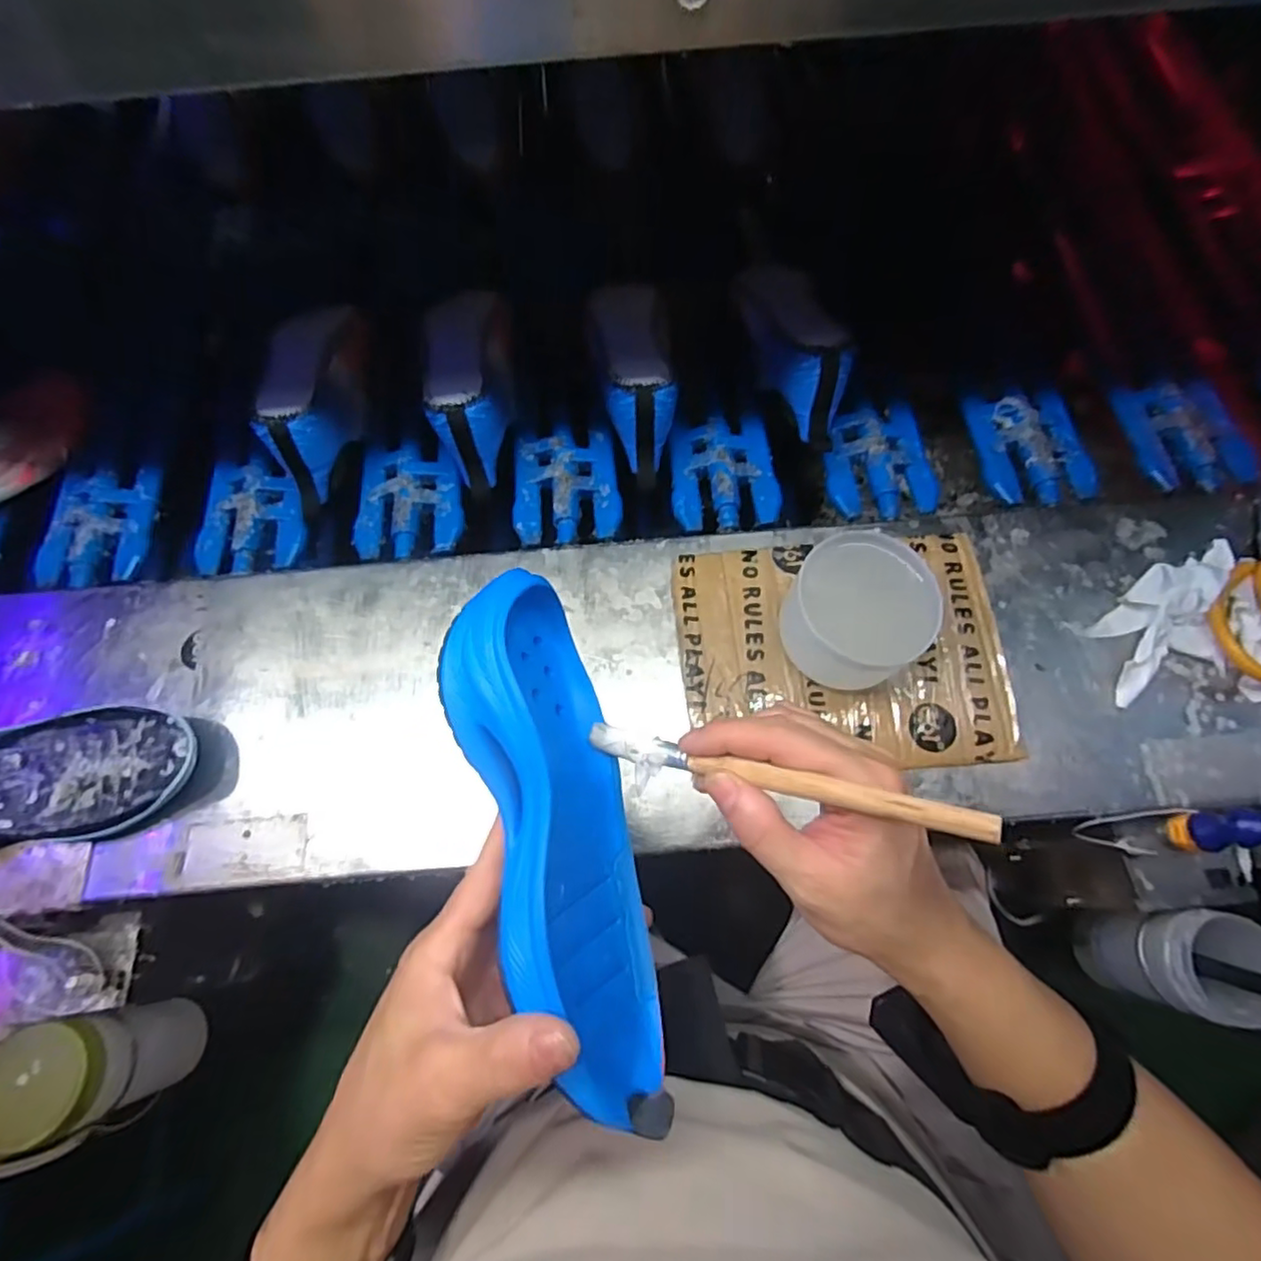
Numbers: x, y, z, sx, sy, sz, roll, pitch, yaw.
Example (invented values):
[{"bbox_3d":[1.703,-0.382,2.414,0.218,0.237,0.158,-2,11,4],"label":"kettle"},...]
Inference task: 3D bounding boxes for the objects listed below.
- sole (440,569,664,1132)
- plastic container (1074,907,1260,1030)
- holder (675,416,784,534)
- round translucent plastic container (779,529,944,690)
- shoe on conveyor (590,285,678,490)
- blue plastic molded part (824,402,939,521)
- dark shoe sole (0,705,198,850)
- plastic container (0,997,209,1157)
[{"bbox_3d":[-0.037,0.093,0.308,0.050,0.091,0.234,-20,76,26],"label":"sole"},{"bbox_3d":[0.423,0.257,0.495,0.073,0.113,0.071,2,71,1],"label":"plastic container"},{"bbox_3d":[0.084,-0.146,0.577,0.094,0.019,0.117,-5,71,-2],"label":"holder"},{"bbox_3d":[0.152,-0.007,0.436,0.088,0.078,0.089,0,71,0],"label":"round translucent plastic container"},{"bbox_3d":[0.005,-0.229,0.572,0.066,0.099,0.210,-4,71,-1],"label":"shoe on conveyor"},{"bbox_3d":[0.223,-0.155,0.581,0.097,0.019,0.118,-5,71,-2],"label":"blue plastic molded part"},{"bbox_3d":[-0.426,0.107,0.440,0.237,0.034,0.090,-14,71,-5],"label":"dark shoe sole"},{"bbox_3d":[-0.403,0.328,0.487,0.072,0.139,0.074,-15,71,-5],"label":"plastic container"}]

